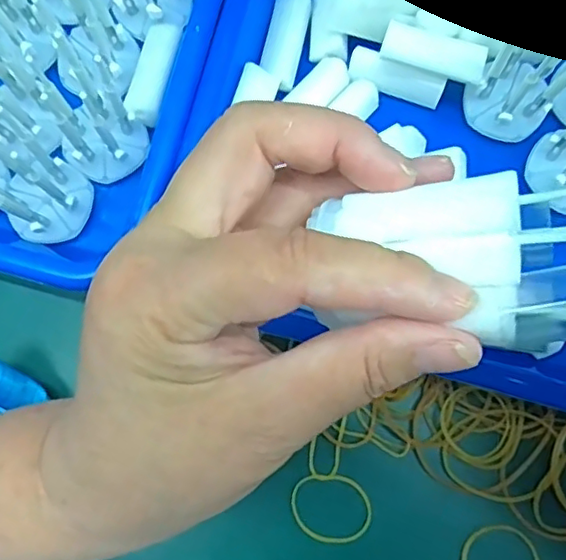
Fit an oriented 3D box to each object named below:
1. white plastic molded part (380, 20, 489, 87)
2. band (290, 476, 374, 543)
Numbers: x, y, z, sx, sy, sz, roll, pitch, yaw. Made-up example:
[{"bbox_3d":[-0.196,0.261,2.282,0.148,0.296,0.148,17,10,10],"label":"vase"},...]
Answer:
[{"bbox_3d":[0.067,-0.100,0.269,0.045,0.015,0.018,18,80,4],"label":"white plastic molded part"},{"bbox_3d":[0.021,0.099,0.259,0.035,0.004,0.029,22,80,4],"label":"band"}]

